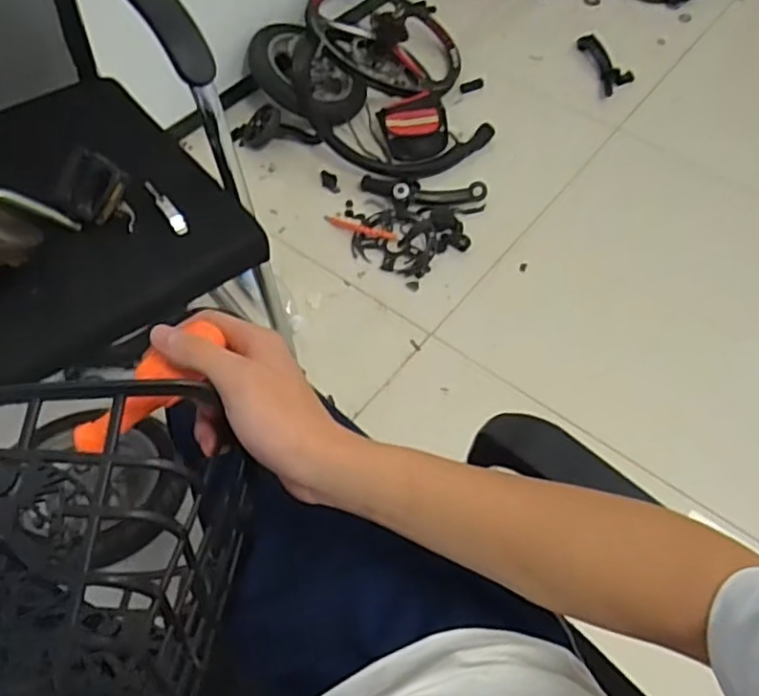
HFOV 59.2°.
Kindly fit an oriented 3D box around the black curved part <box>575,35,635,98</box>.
[{"bbox_3d":[0.596,-0.744,1.728,0.104,0.040,0.237,-8,56,-8],"label":"black curved part"}]

